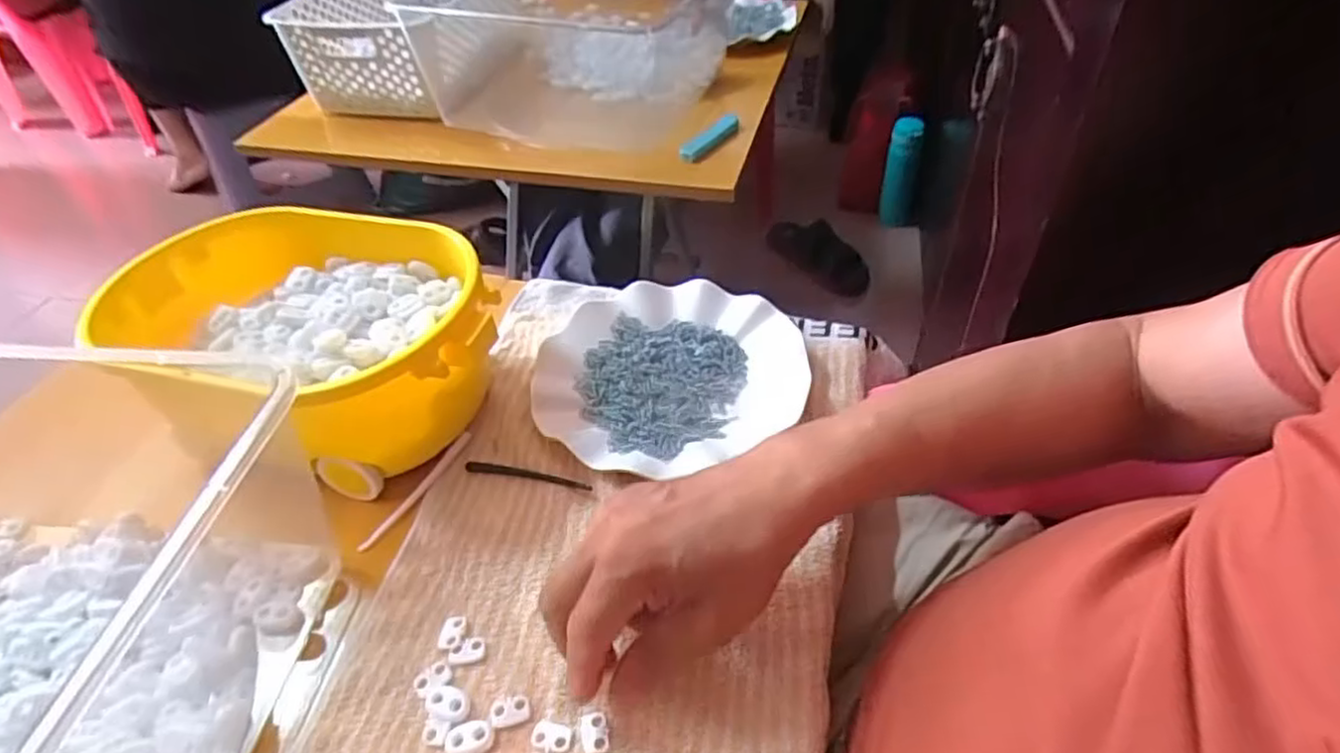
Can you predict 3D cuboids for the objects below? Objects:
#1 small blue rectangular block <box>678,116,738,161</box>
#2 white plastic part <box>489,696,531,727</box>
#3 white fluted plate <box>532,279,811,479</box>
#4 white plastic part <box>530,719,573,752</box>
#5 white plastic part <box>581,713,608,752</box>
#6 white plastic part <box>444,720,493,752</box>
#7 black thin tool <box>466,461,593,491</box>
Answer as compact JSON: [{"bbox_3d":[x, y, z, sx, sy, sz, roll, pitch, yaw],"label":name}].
[{"bbox_3d":[0.043,-0.261,0.768,0.023,0.011,0.101,26,51,27],"label":"small blue rectangular block"},{"bbox_3d":[-0.078,0.161,0.339,0.019,0.004,0.014,-13,45,-9],"label":"white plastic part"},{"bbox_3d":[-0.004,-0.007,0.490,0.180,0.022,0.164,-2,44,2],"label":"white fluted plate"},{"bbox_3d":[-0.056,0.169,0.330,0.019,0.004,0.013,10,46,14],"label":"white plastic part"},{"bbox_3d":[-0.036,0.168,0.331,0.013,0.004,0.018,-10,44,-7],"label":"white plastic part"},{"bbox_3d":[-0.095,0.171,0.330,0.022,0.005,0.015,-10,44,-7],"label":"white plastic part"},{"bbox_3d":[-0.089,0.061,0.439,0.085,0.007,0.009,8,45,12],"label":"black thin tool"}]

